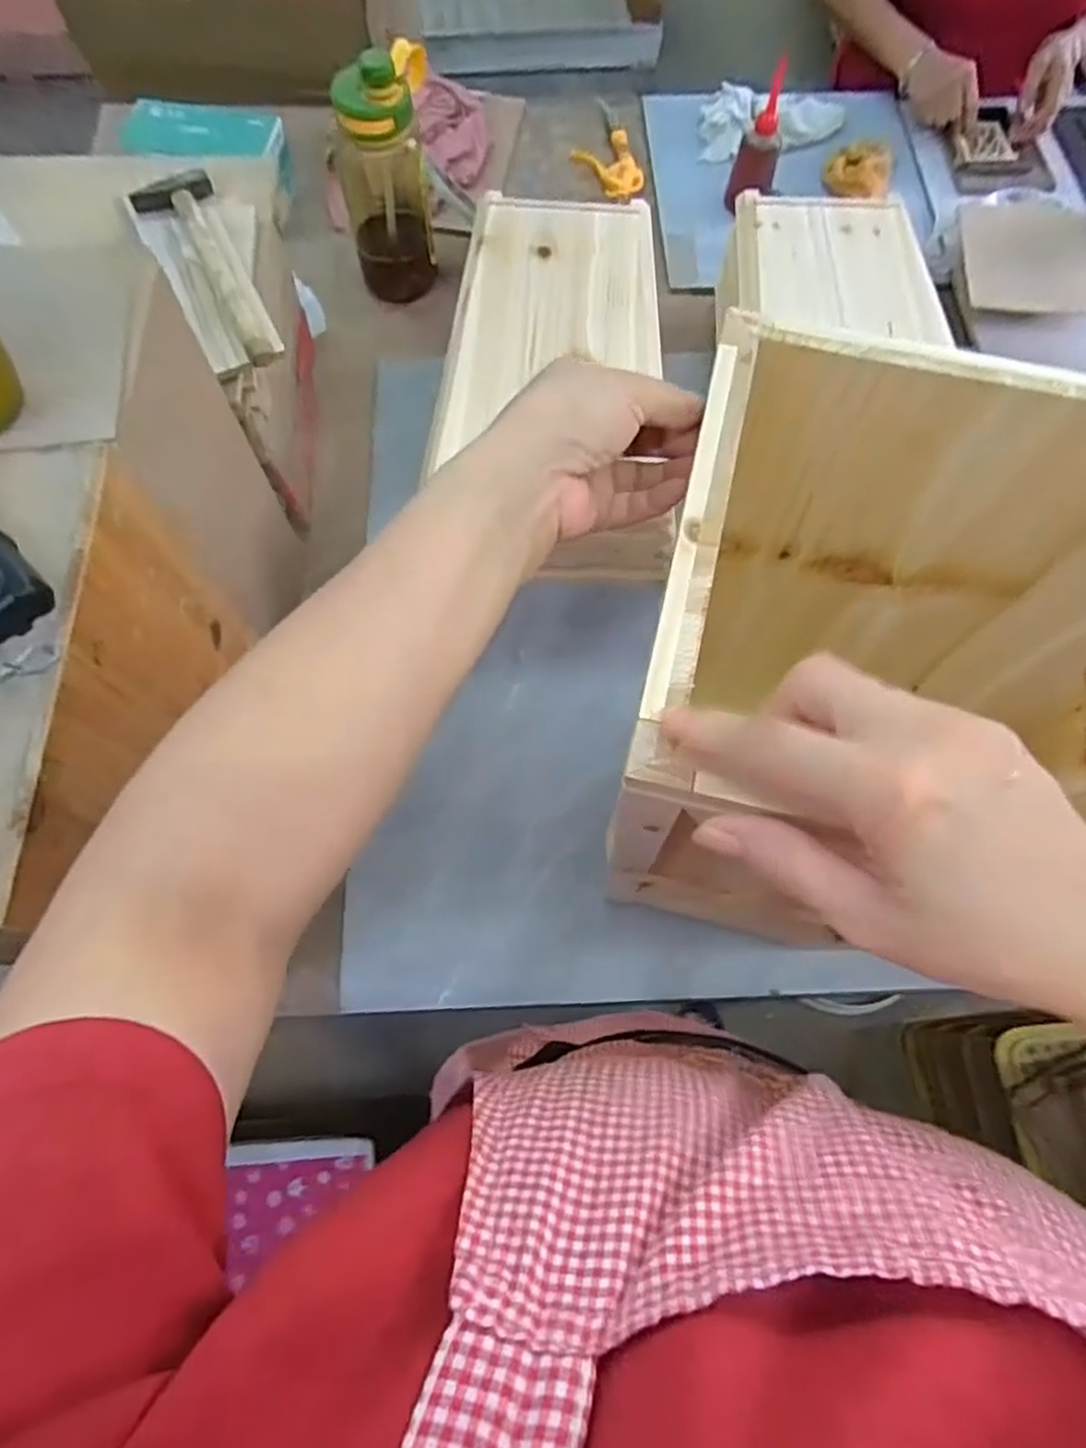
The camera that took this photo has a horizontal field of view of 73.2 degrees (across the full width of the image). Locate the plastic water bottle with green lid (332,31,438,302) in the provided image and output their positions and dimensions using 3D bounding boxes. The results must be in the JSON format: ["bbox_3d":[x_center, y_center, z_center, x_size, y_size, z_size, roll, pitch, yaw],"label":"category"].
[{"bbox_3d":[-0.197,-0.668,0.892,0.124,0.232,0.126,2,70,0],"label":"plastic water bottle with green lid"}]

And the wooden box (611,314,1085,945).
[{"bbox_3d":[0.183,-0.019,0.436,0.250,0.265,0.250,14,70,4],"label":"wooden box"}]

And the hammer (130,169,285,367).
[{"bbox_3d":[-0.307,-0.424,0.675,0.070,0.021,0.245,-27,73,-10],"label":"hammer"}]

